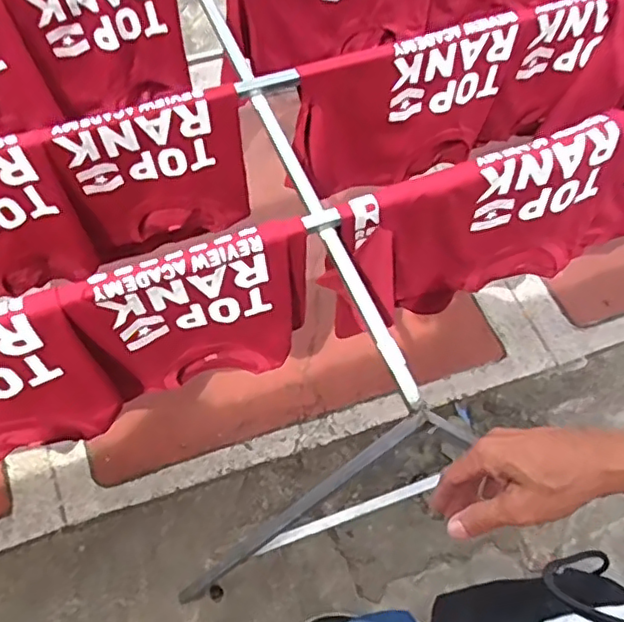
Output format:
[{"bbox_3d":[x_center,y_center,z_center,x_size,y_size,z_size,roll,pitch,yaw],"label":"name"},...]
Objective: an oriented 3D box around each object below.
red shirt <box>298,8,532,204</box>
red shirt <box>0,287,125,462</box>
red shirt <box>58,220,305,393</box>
[{"bbox_3d":[0.180,-0.373,1.121,0.420,0.317,0.052,-19,70,-12],"label":"red shirt"},{"bbox_3d":[-0.461,0.118,0.867,0.307,0.308,0.107,-13,69,-10],"label":"red shirt"},{"bbox_3d":[-0.169,0.011,0.946,0.337,0.351,0.067,-9,68,-8],"label":"red shirt"}]

